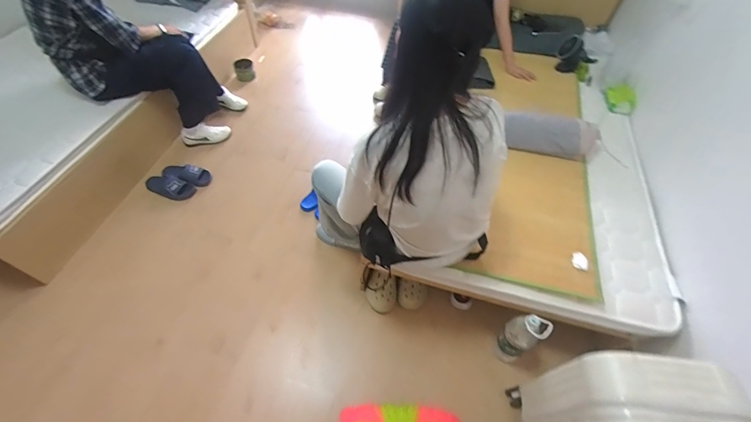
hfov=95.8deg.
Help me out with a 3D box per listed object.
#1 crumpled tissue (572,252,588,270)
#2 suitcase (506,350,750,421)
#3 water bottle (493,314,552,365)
[{"bbox_3d":[0.726,0.178,1.208,0.045,0.021,0.071,14,55,11],"label":"crumpled tissue"},{"bbox_3d":[0.675,0.628,0.993,0.343,0.641,0.272,5,53,1],"label":"suitcase"},{"bbox_3d":[0.539,0.484,1.293,0.091,0.346,0.122,-29,59,-21],"label":"water bottle"}]

